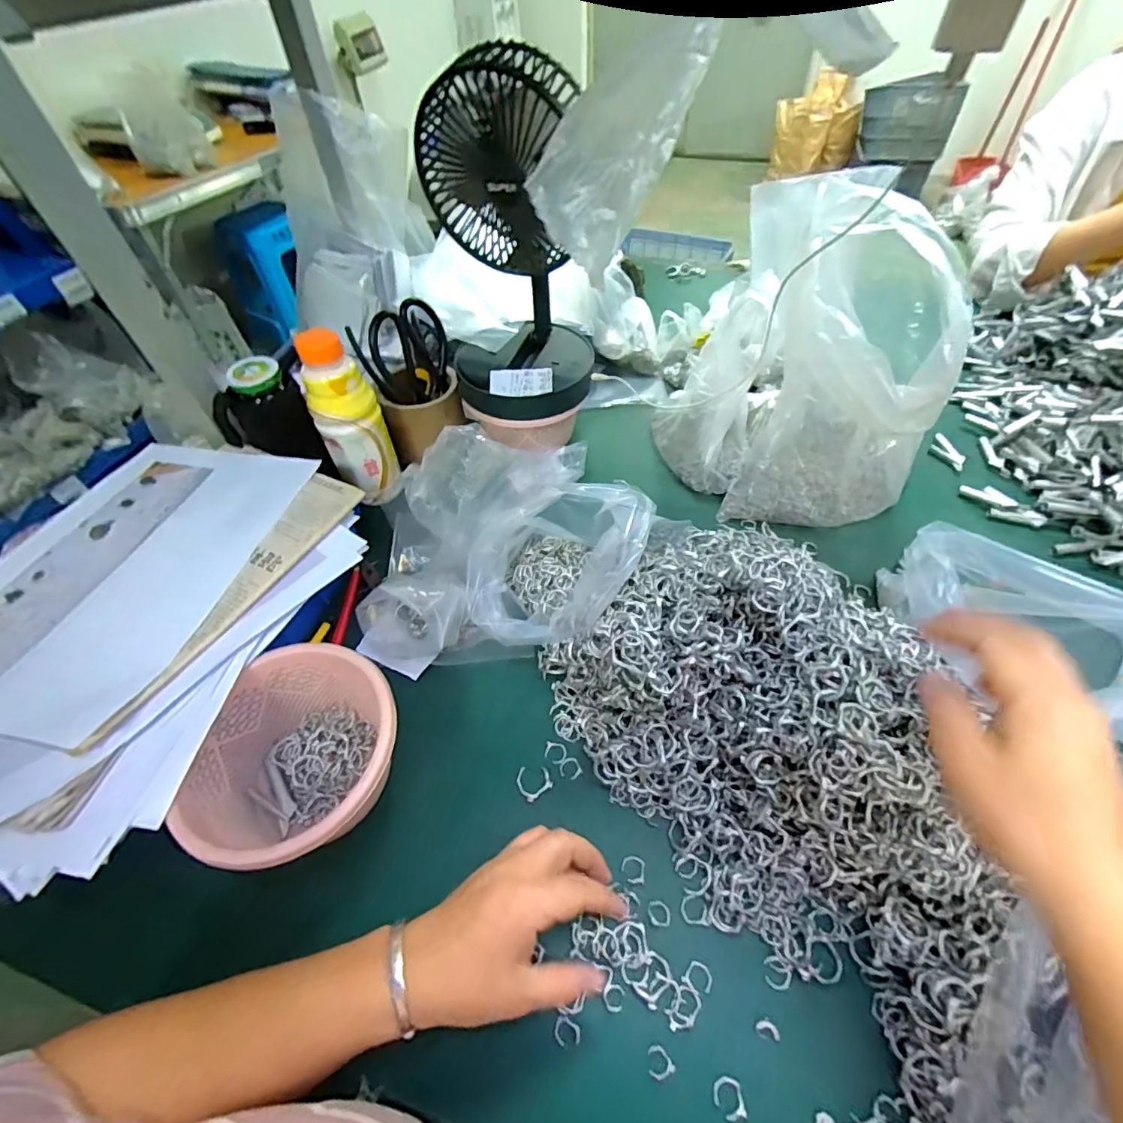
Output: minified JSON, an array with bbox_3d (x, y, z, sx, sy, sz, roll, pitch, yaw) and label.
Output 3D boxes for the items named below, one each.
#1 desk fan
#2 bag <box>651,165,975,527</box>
[{"bbox_3d":[-0.046,-0.298,0.503,0.147,0.284,0.124,-25,54,-16],"label":"desk fan"},{"bbox_3d":[0.258,-0.227,0.568,0.273,0.248,0.269,7,52,8],"label":"bag"}]

